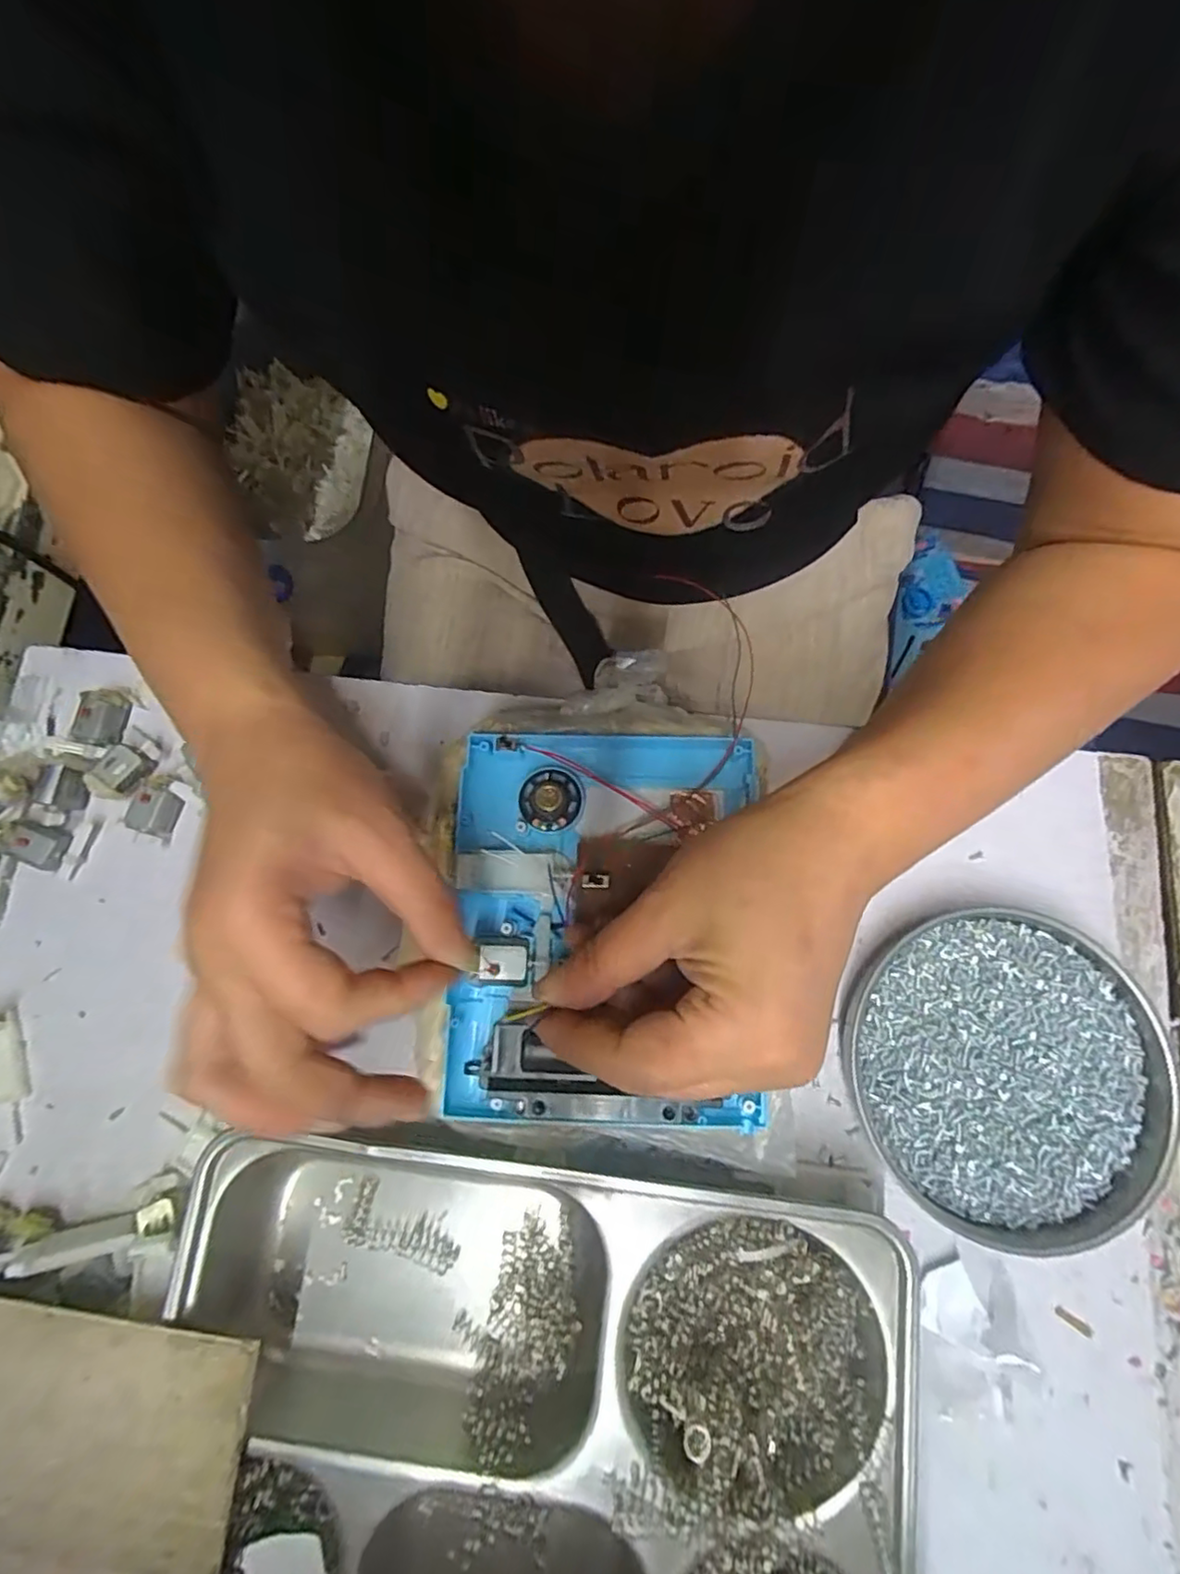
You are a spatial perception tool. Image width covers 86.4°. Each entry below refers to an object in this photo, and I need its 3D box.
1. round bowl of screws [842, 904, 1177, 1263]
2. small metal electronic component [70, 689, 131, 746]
[{"bbox_3d":[0.186,0.128,0.283,0.128,0.016,0.137,0,77,0],"label":"round bowl of screws"},{"bbox_3d":[-0.255,-0.036,0.328,0.016,0.020,0.028,6,77,1],"label":"small metal electronic component"}]

